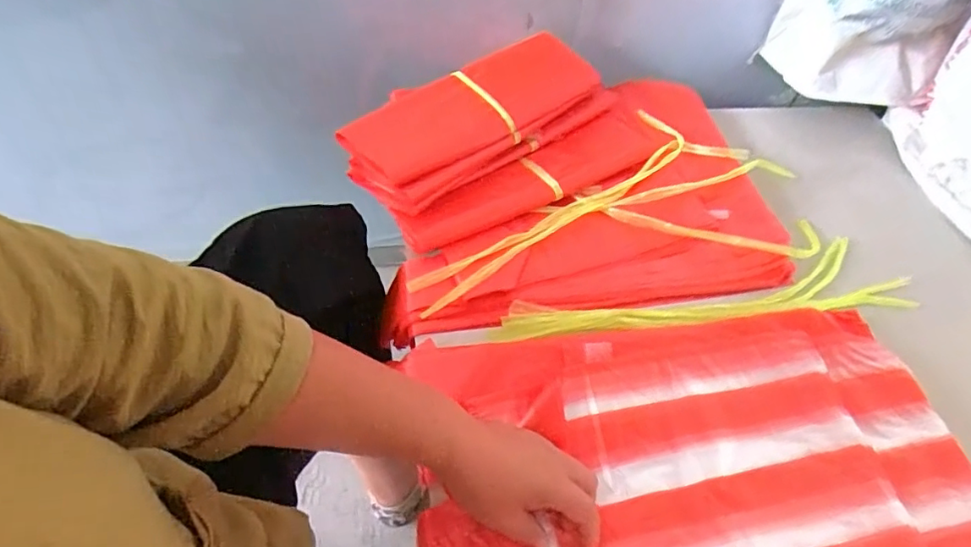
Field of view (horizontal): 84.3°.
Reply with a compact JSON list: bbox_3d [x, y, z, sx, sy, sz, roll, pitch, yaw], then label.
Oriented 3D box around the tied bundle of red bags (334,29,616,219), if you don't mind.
[{"bbox_3d":[0.004,-0.207,0.683,0.365,0.092,0.128,-34,65,-28],"label":"tied bundle of red bags"}]

